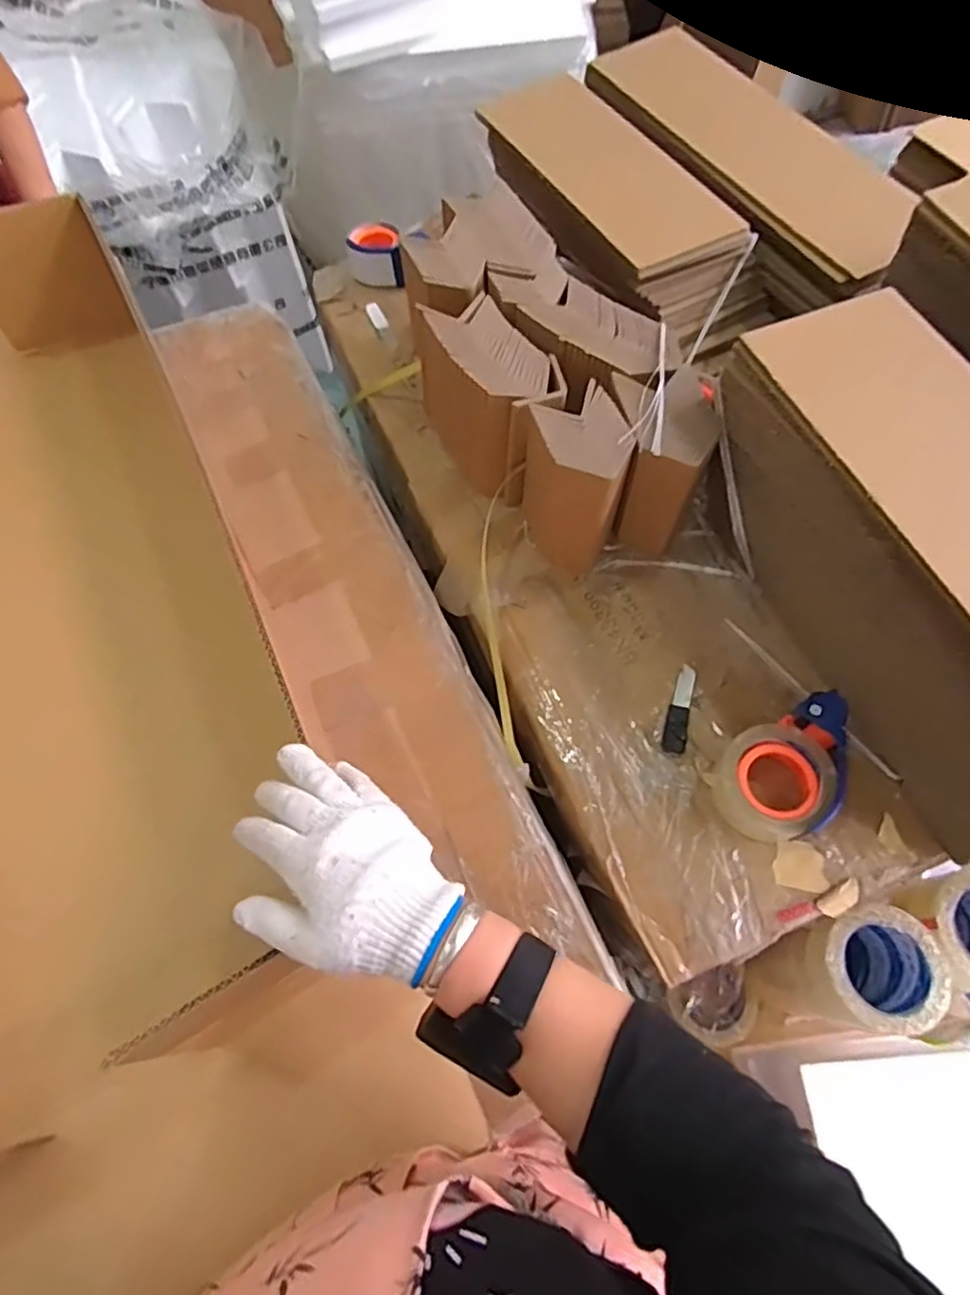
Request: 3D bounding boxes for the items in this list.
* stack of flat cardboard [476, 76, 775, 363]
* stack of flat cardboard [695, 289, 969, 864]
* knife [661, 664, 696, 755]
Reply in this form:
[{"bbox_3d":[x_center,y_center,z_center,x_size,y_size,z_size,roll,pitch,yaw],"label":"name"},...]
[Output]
[{"bbox_3d":[0.184,-0.636,0.941,0.206,0.112,0.531,-23,65,-8],"label":"stack of flat cardboard"},{"bbox_3d":[0.403,-0.073,0.617,0.175,0.233,0.453,-22,65,-7],"label":"stack of flat cardboard"},{"bbox_3d":[0.208,0.065,0.695,0.023,0.005,0.100,16,66,11],"label":"knife"}]

